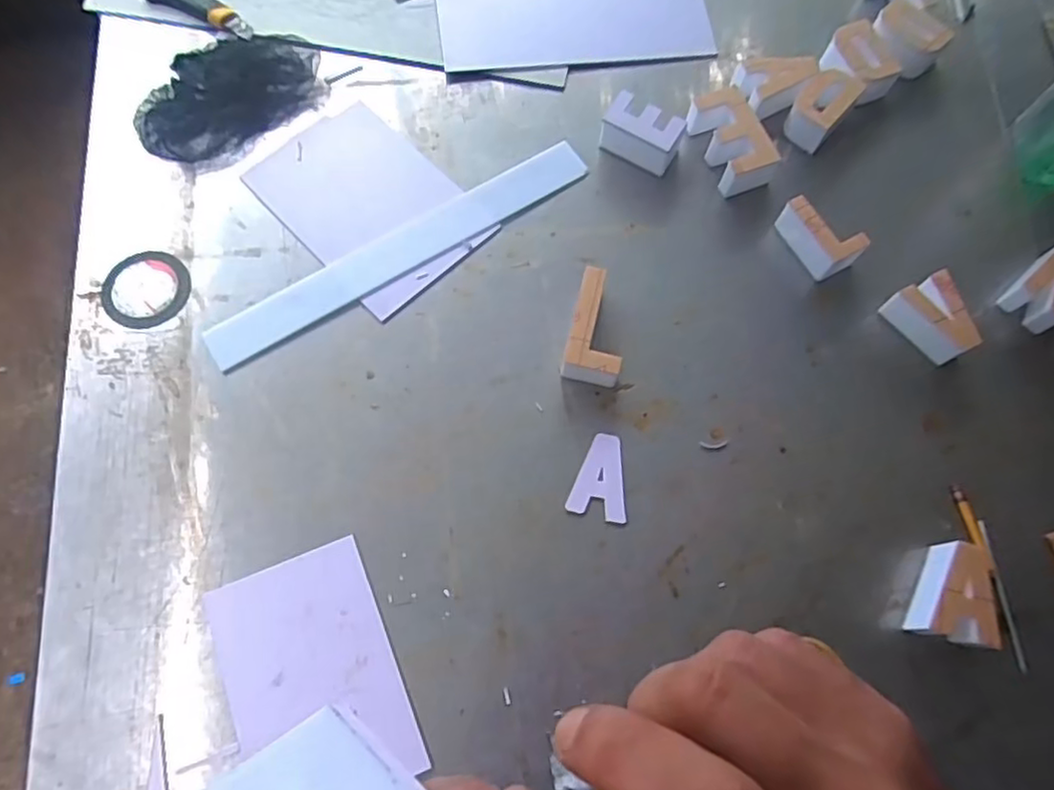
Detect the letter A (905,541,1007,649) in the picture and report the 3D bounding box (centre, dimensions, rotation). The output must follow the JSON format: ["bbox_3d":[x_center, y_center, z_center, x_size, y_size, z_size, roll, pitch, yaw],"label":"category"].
[{"bbox_3d":[0.378,0.176,0.585,0.059,0.043,0.084,13,70,3],"label":"letter A"}]

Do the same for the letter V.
[{"bbox_3d":[0.418,-0.075,0.672,0.060,0.048,0.084,-26,73,-11],"label":"letter V"}]

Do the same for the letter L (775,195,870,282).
[{"bbox_3d":[0.314,-0.172,0.707,0.050,0.052,0.087,-27,73,-11],"label":"letter L"}]

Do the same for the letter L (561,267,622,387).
[{"bbox_3d":[0.074,-0.069,0.666,0.055,0.047,0.108,13,70,3],"label":"letter L"}]

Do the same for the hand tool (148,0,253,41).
[{"bbox_3d":[-0.400,-0.477,0.802,0.150,0.025,0.036,26,71,7],"label":"hand tool"}]

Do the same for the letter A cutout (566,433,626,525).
[{"bbox_3d":[0.075,0.078,0.634,0.053,0.004,0.083,15,70,3],"label":"letter A cutout"}]

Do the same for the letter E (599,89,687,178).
[{"bbox_3d":[0.129,-0.295,0.741,0.087,0.051,0.059,25,71,7],"label":"letter E"}]

